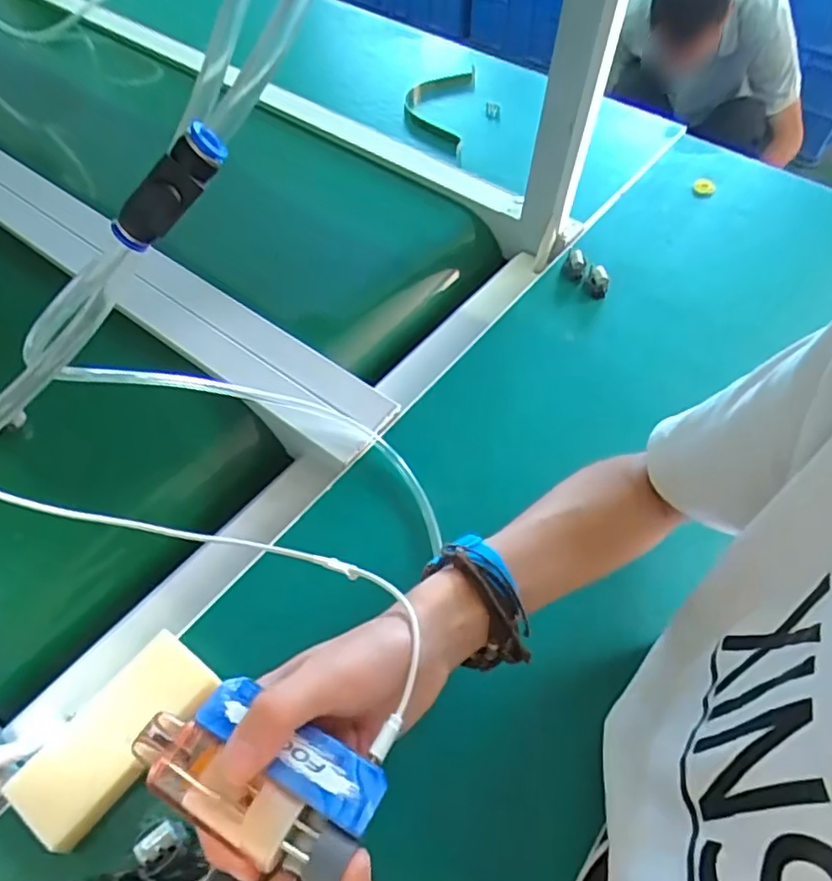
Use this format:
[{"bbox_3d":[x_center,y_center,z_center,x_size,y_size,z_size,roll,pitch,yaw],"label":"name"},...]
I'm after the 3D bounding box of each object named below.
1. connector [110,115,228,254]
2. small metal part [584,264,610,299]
[{"bbox_3d":[-0.083,-0.083,0.203,0.049,0.013,0.011,-40,56,18],"label":"connector"},{"bbox_3d":[0.191,-0.167,0.641,0.023,0.027,0.024,17,56,10],"label":"small metal part"}]

